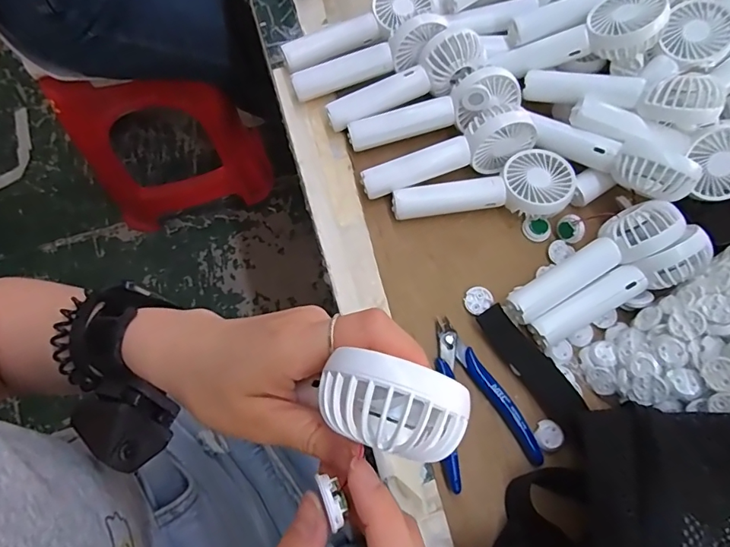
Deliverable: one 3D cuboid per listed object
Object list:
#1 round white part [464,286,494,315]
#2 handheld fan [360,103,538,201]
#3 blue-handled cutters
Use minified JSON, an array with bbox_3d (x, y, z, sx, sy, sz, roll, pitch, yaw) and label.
[{"bbox_3d":[0.090,0.021,0.368,0.023,0.004,0.020,-26,75,-9],"label":"round white part"},{"bbox_3d":[0.068,-0.094,0.377,0.139,0.058,0.038,-20,74,-8],"label":"handheld fan"},{"bbox_3d":[0.078,0.090,0.344,0.069,0.011,0.113,-14,73,-6],"label":"blue-handled cutters"}]

